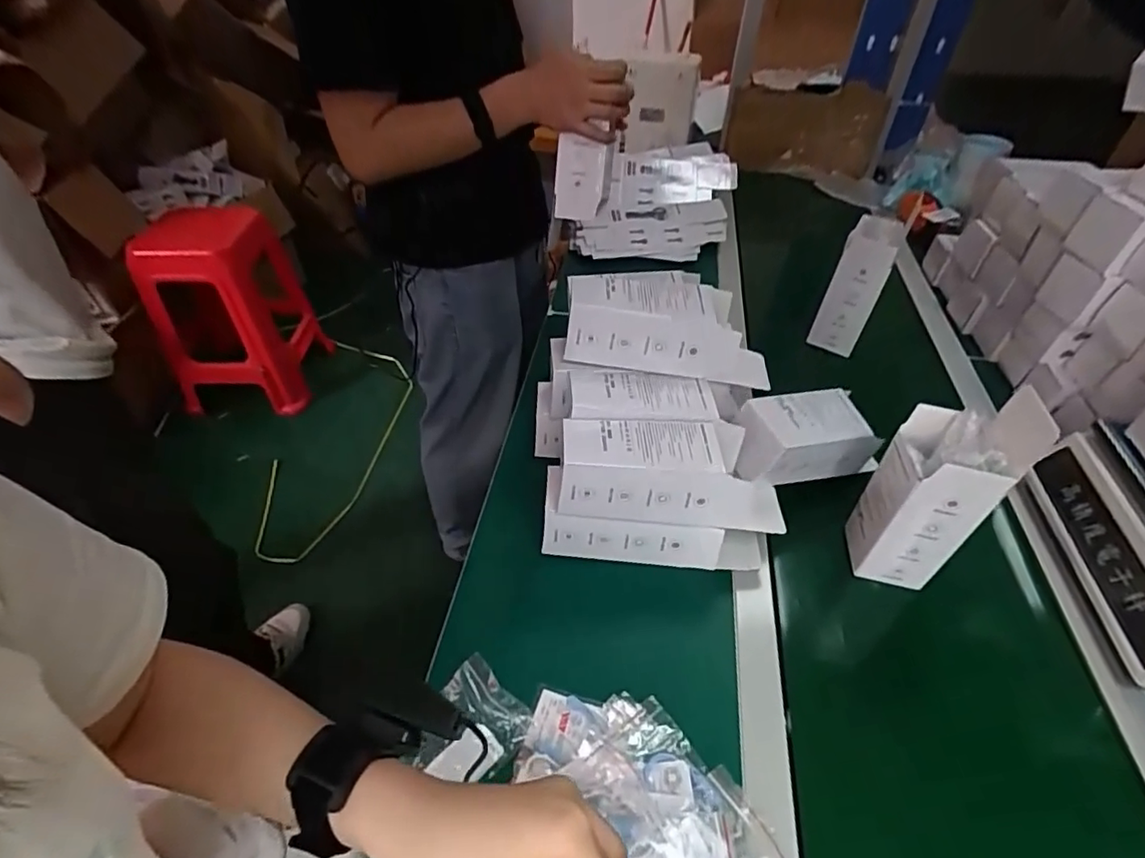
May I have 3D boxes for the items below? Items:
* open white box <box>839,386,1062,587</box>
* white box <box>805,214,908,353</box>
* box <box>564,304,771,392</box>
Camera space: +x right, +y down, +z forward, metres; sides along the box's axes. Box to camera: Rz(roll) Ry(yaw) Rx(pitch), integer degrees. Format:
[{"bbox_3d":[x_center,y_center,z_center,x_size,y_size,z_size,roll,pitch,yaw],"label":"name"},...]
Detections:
[{"bbox_3d":[0.360,0.059,0.579,0.084,0.226,0.085,9,47,8],"label":"open white box"},{"bbox_3d":[0.426,-0.215,0.876,0.068,0.199,0.080,21,50,19],"label":"white box"},{"bbox_3d":[0.112,-0.093,0.655,0.232,0.074,0.011,8,36,-3],"label":"box"}]

